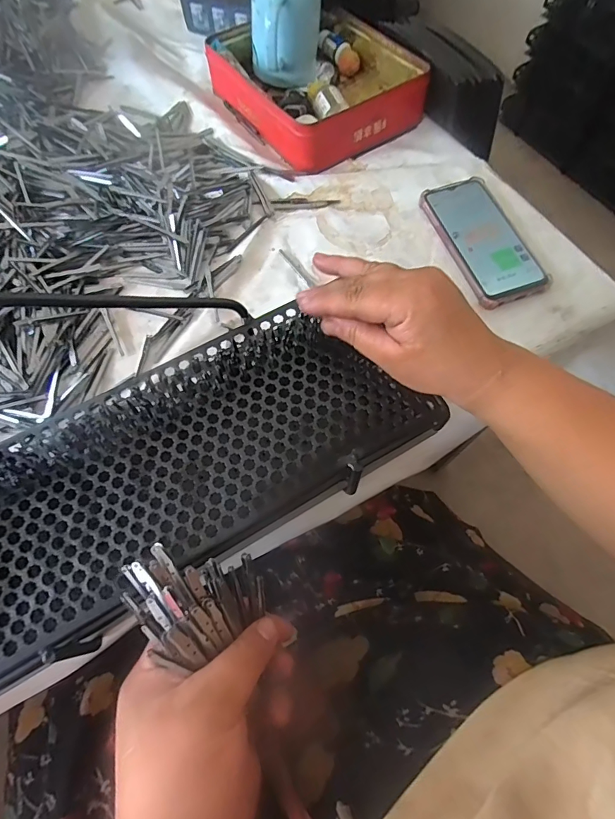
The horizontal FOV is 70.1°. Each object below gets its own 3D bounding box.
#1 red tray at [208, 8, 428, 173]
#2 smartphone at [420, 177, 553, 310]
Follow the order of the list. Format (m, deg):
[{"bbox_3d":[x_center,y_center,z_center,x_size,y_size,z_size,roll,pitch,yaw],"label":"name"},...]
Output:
[{"bbox_3d":[0.012,-0.431,0.570,0.205,0.050,0.244,-30,69,-15],"label":"red tray"},{"bbox_3d":[0.192,-0.188,0.479,0.077,0.017,0.162,-17,66,-10],"label":"smartphone"}]

